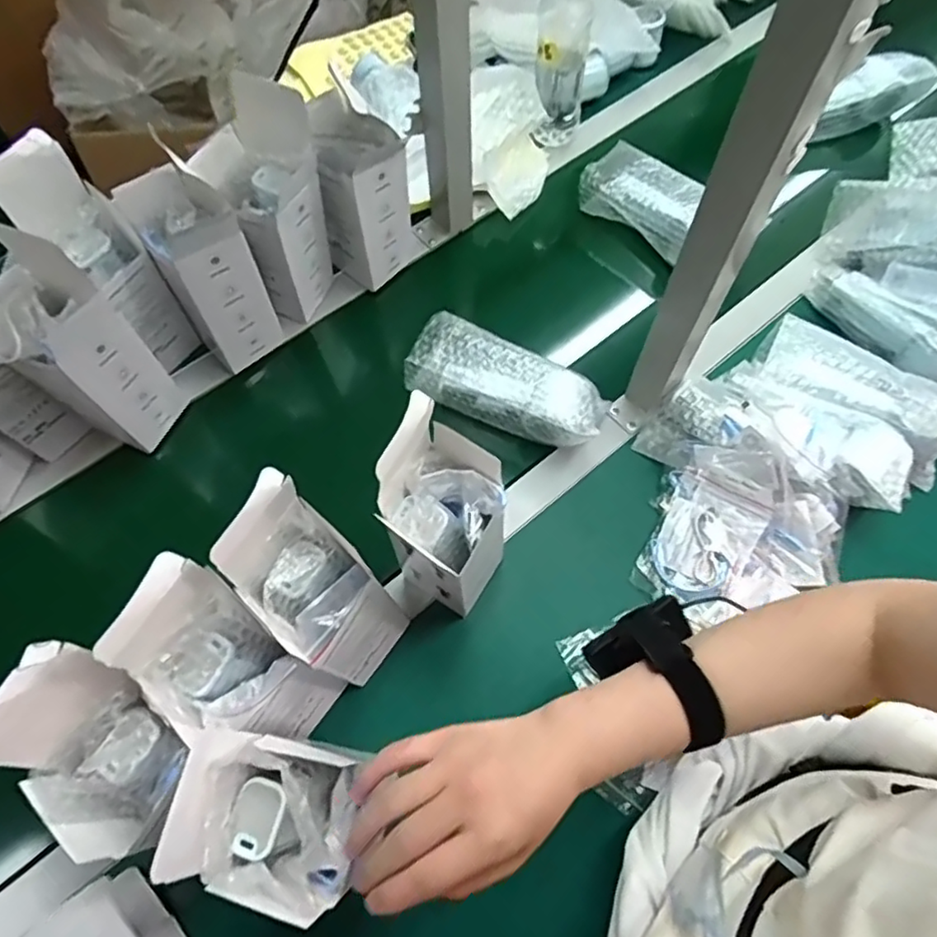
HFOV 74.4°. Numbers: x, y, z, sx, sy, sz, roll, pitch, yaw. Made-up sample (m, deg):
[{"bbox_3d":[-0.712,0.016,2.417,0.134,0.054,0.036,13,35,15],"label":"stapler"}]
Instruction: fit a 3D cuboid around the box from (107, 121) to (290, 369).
[{"bbox_3d":[-0.264,-0.201,0.628,0.083,0.197,0.090,-33,69,-14],"label":"box"}]

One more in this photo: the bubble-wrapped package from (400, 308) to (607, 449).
[{"bbox_3d":[0.041,-0.089,0.653,0.205,0.059,0.075,24,68,11],"label":"bubble-wrapped package"}]

